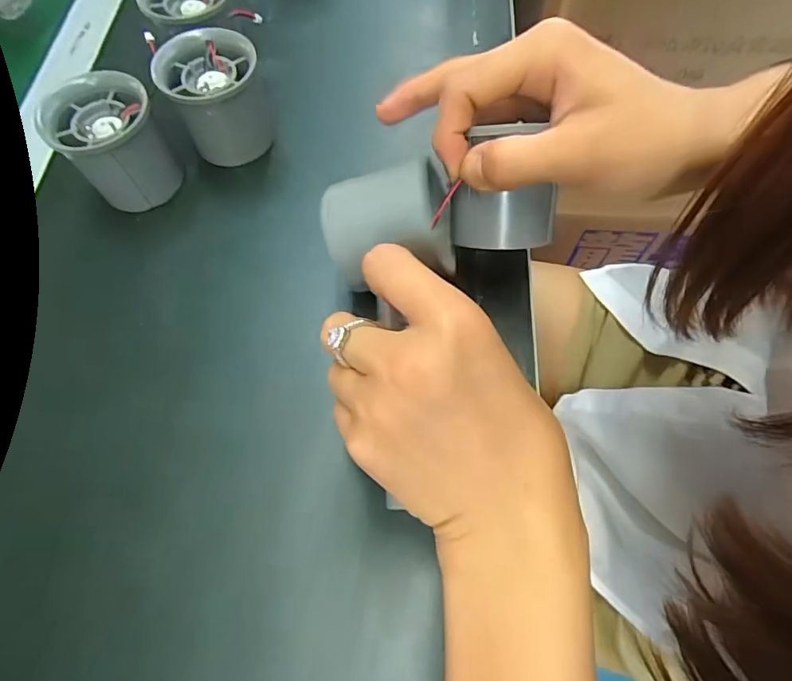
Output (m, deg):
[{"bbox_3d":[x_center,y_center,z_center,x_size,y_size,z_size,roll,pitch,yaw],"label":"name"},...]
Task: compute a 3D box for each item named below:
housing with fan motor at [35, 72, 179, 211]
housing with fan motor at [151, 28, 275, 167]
[{"bbox_3d":[-0.152,-0.108,0.258,0.058,0.052,0.062,-25,72,-7],"label":"housing with fan motor"},{"bbox_3d":[-0.103,-0.141,0.275,0.054,0.055,0.058,-15,71,-3],"label":"housing with fan motor"}]

